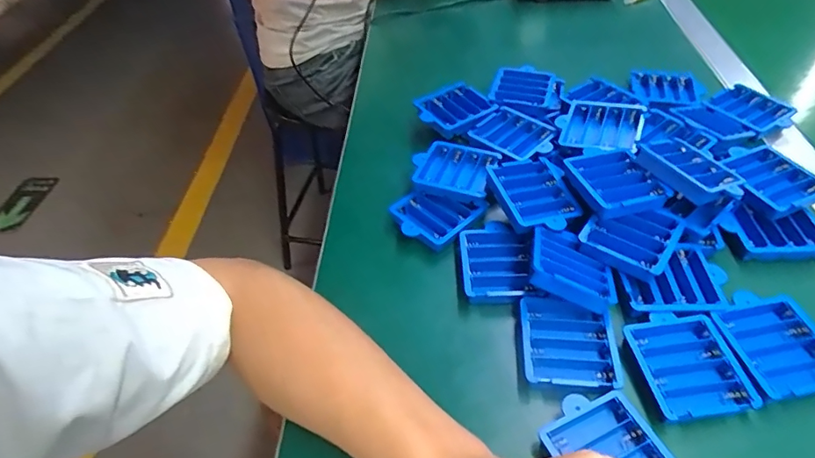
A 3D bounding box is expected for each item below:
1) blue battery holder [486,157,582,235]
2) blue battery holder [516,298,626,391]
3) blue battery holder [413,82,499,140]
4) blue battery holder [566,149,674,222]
[{"bbox_3d":[0.112,-0.032,0.426,0.069,0.013,0.080,-16,48,-11],"label":"blue battery holder"},{"bbox_3d":[0.114,0.082,0.349,0.065,0.012,0.067,4,48,8],"label":"blue battery holder"},{"bbox_3d":[0.053,-0.128,0.533,0.080,0.024,0.065,-31,52,-23],"label":"blue battery holder"},{"bbox_3d":[0.173,-0.039,0.417,0.065,0.025,0.070,-13,48,-8],"label":"blue battery holder"}]

